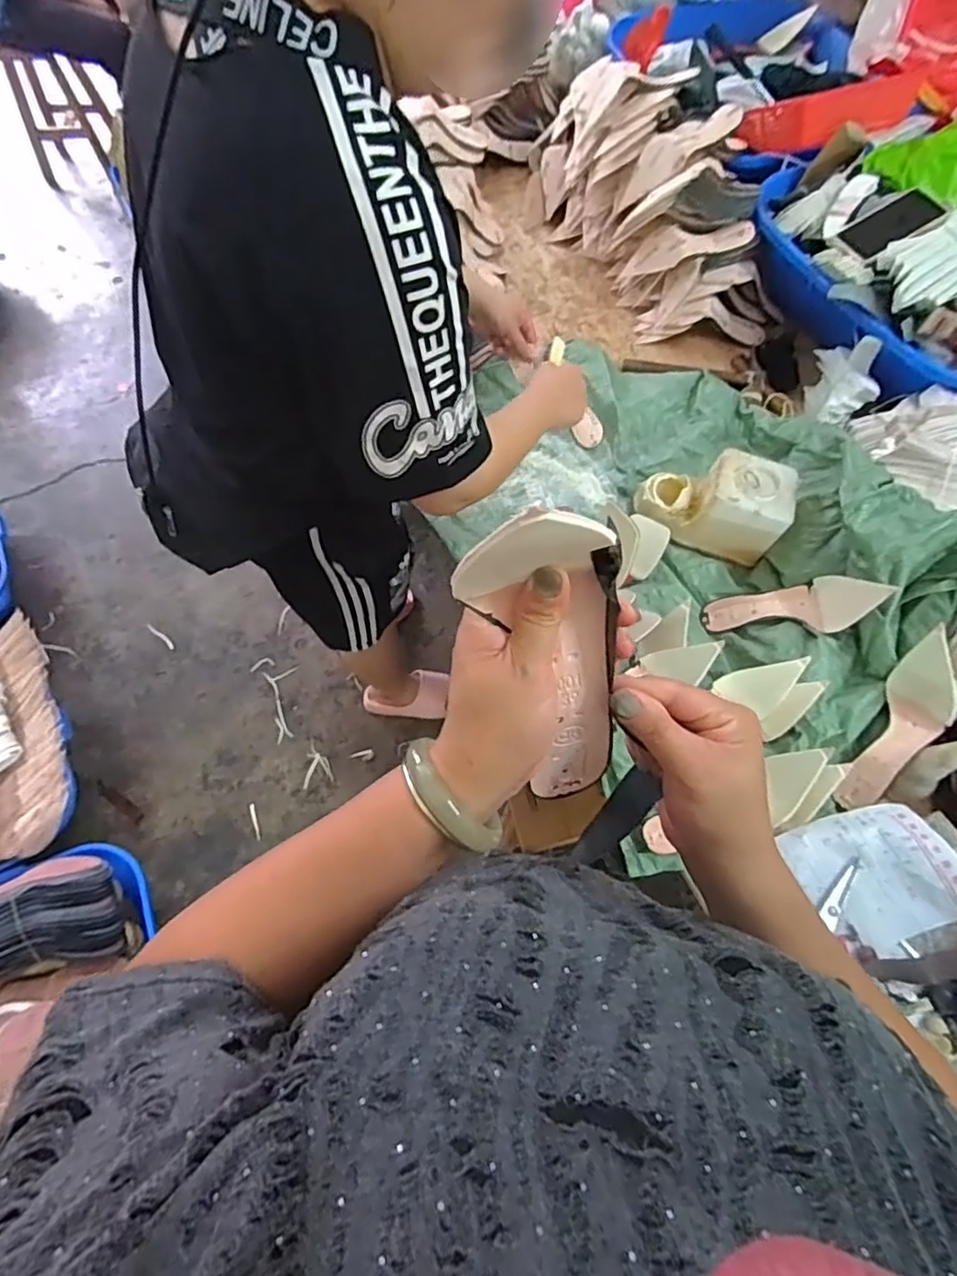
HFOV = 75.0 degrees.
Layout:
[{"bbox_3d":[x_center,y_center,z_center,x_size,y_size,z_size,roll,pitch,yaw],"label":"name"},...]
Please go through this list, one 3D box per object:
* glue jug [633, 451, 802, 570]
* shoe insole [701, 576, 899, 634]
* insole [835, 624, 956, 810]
[{"bbox_3d":[0.348,-0.207,0.926,0.207,0.110,0.107,23,65,10],"label":"glue jug"},{"bbox_3d":[0.422,-0.047,0.847,0.231,0.065,0.073,-7,58,33],"label":"shoe insole"},{"bbox_3d":[0.526,0.110,0.767,0.070,0.055,0.234,24,103,11],"label":"insole"}]

